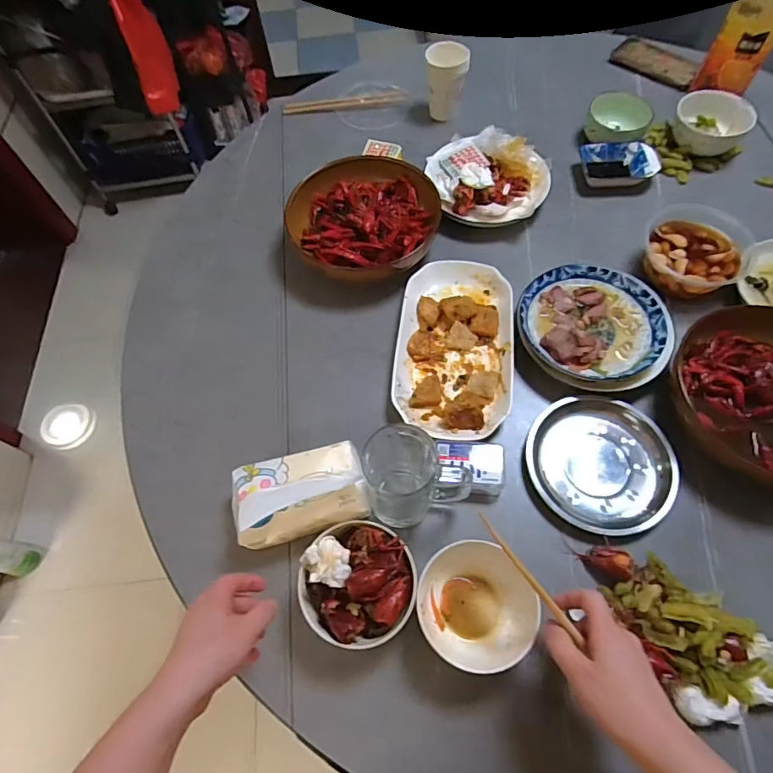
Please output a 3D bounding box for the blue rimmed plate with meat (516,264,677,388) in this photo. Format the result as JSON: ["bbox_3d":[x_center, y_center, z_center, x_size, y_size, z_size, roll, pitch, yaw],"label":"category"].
[{"bbox_3d":[0.271,-0.079,0.653,0.183,0.054,0.183,0,63,1],"label":"blue rimmed plate with meat"}]

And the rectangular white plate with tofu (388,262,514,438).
[{"bbox_3d":[0.091,-0.056,0.651,0.149,0.039,0.269,6,63,4],"label":"rectangular white plate with tofu"}]

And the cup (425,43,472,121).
[{"bbox_3d":[0.104,-0.537,0.856,0.075,0.102,0.072,1,63,1],"label":"cup"}]

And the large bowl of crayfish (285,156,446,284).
[{"bbox_3d":[-0.031,-0.253,0.746,0.219,0.070,0.204,0,63,1],"label":"large bowl of crayfish"}]

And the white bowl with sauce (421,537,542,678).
[{"bbox_3d":[0.091,0.222,0.499,0.113,0.064,0.120,0,63,1],"label":"white bowl with sauce"}]

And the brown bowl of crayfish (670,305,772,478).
[{"bbox_3d":[0.464,-0.001,0.585,0.219,0.068,0.209,0,63,1],"label":"brown bowl of crayfish"}]

